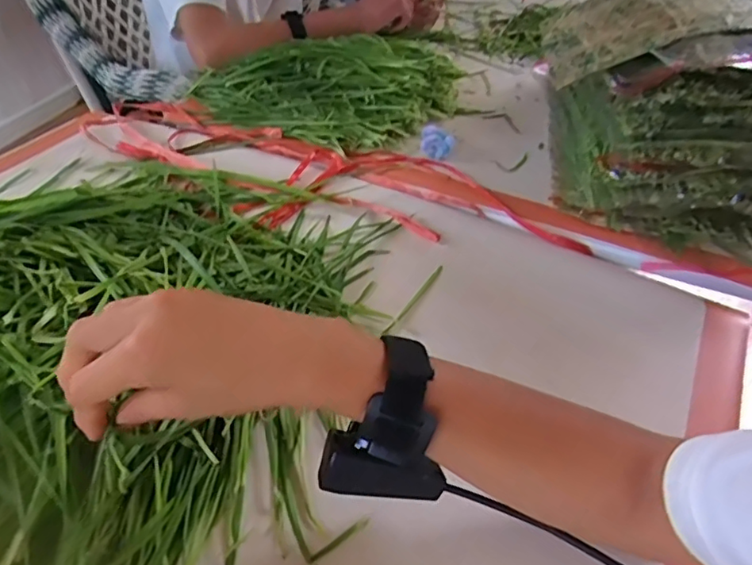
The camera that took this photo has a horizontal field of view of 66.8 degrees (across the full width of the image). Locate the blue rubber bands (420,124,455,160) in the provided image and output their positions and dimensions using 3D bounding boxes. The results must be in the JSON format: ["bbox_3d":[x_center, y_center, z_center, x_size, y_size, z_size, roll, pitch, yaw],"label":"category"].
[{"bbox_3d":[0.073,-0.167,0.673,0.038,0.027,0.031,8,44,7],"label":"blue rubber bands"}]

